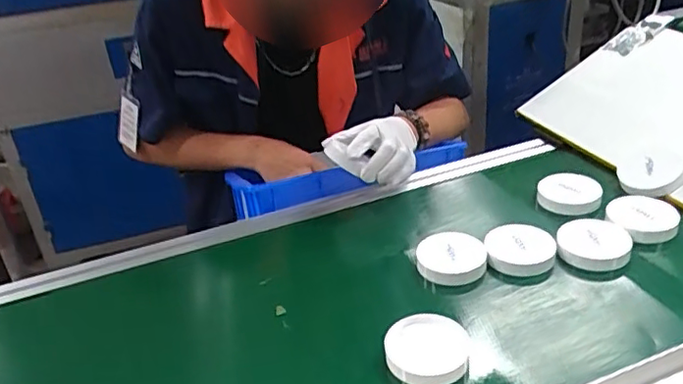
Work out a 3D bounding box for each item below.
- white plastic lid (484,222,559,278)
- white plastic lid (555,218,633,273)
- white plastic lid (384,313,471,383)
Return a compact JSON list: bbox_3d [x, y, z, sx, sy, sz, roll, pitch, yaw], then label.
[{"bbox_3d":[0.205,0.065,0.676,0.076,0.021,0.071,2,30,14],"label":"white plastic lid"},{"bbox_3d":[0.291,0.060,0.680,0.078,0.021,0.075,12,34,29],"label":"white plastic lid"},{"bbox_3d":[0.081,0.145,0.555,0.075,0.014,0.073,-9,39,7],"label":"white plastic lid"}]

